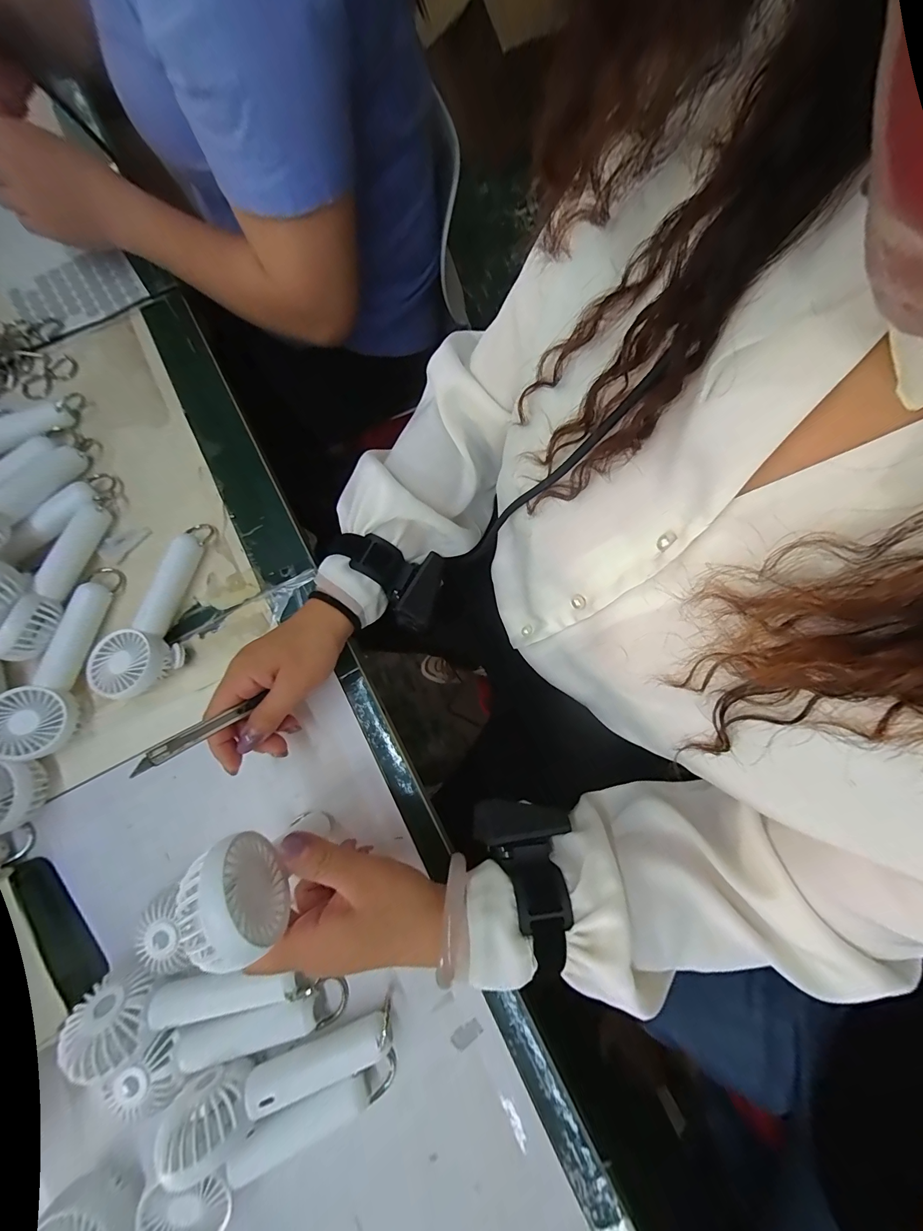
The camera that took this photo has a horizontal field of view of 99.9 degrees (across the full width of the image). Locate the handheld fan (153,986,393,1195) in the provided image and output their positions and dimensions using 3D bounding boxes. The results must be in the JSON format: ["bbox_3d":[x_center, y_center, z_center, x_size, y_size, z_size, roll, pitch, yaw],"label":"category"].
[{"bbox_3d":[-0.120,0.314,0.261,0.149,0.036,0.032,-14,78,-15],"label":"handheld fan"}]

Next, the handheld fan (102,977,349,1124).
[{"bbox_3d":[-0.167,0.303,0.280,0.155,0.031,0.046,-20,79,-3],"label":"handheld fan"}]

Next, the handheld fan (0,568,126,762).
[{"bbox_3d":[-0.338,0.035,0.331,0.053,0.037,0.165,11,79,4],"label":"handheld fan"}]

